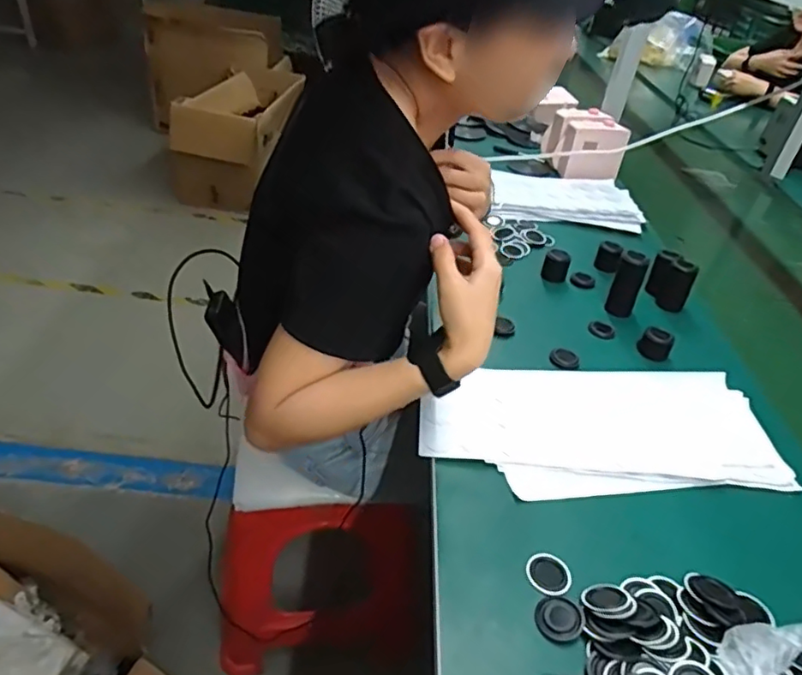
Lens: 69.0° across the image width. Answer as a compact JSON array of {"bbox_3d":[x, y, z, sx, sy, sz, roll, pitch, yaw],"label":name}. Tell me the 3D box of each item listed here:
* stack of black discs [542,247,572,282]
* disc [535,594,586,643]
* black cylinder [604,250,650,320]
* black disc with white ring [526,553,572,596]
[{"bbox_3d":[0.246,-0.114,0.923,0.040,0.042,0.033,15,38,9],"label":"stack of black discs"},{"bbox_3d":[0.132,0.234,0.486,0.038,0.007,0.040,5,37,-4],"label":"disc"},{"bbox_3d":[0.332,-0.079,0.856,0.039,0.097,0.031,22,39,18],"label":"black cylinder"},{"bbox_3d":[0.133,0.211,0.523,0.039,0.004,0.038,5,37,-4],"label":"black disc with white ring"}]

